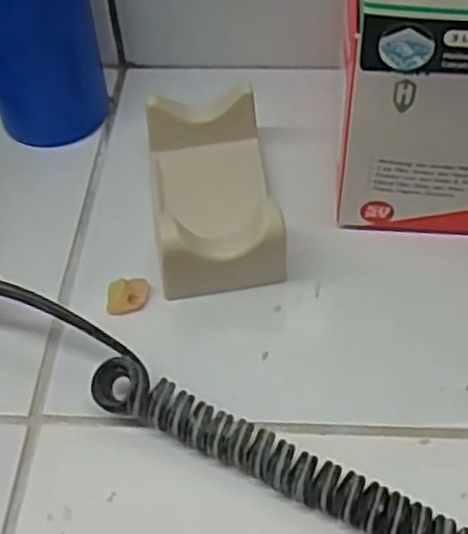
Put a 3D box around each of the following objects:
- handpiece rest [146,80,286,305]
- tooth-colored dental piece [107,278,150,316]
[{"bbox_3d":[-0.008,-0.029,0.304,0.045,0.035,0.085,-9,51,-4],"label":"handpiece rest"},{"bbox_3d":[-0.039,0.011,0.292,0.017,0.010,0.010,-15,51,-9],"label":"tooth-colored dental piece"}]

